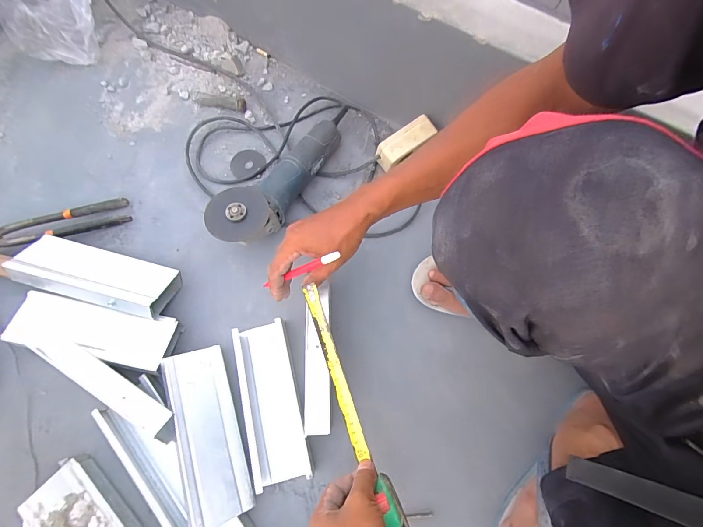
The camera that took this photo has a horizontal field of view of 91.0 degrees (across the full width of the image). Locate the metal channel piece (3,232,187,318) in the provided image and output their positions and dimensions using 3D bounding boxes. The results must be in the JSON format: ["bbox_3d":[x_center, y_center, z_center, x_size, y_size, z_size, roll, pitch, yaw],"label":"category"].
[{"bbox_3d":[-0.380,0.019,0.524,0.216,0.068,0.083,16,71,2],"label":"metal channel piece"}]

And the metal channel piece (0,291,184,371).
[{"bbox_3d":[-0.371,0.100,0.504,0.223,0.053,0.080,11,71,0],"label":"metal channel piece"}]

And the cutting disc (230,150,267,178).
[{"bbox_3d":[-0.191,-0.185,0.631,0.063,0.004,0.055,-31,75,-15],"label":"cutting disc"}]

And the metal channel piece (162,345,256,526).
[{"bbox_3d":[-0.196,0.225,0.465,0.077,0.030,0.211,-7,69,-39],"label":"metal channel piece"}]

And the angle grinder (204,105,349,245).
[{"bbox_3d":[-0.105,-0.152,0.583,0.083,0.073,0.335,31,61,8],"label":"angle grinder"}]

